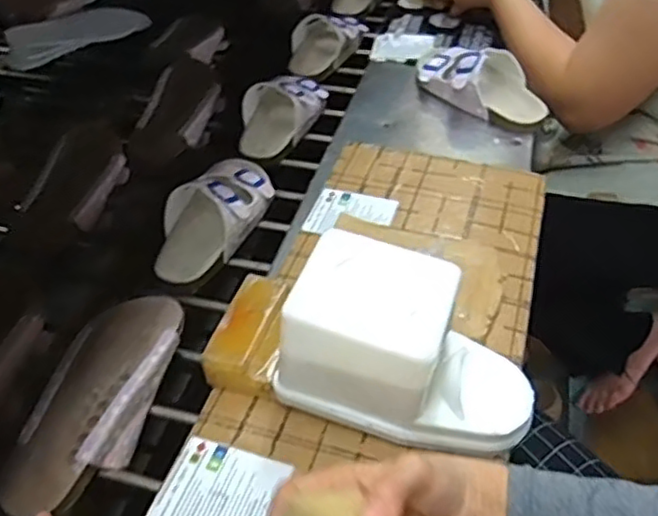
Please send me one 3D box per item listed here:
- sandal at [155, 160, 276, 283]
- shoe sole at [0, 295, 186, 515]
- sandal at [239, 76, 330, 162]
[{"bbox_3d":[-0.117,-0.052,0.695,0.080,0.062,0.186,13,47,19],"label":"sandal"},{"bbox_3d":[-0.194,0.117,0.548,0.082,0.039,0.197,11,46,17],"label":"shoe sole"},{"bbox_3d":[-0.065,-0.189,0.837,0.090,0.052,0.163,9,45,14],"label":"sandal"}]

